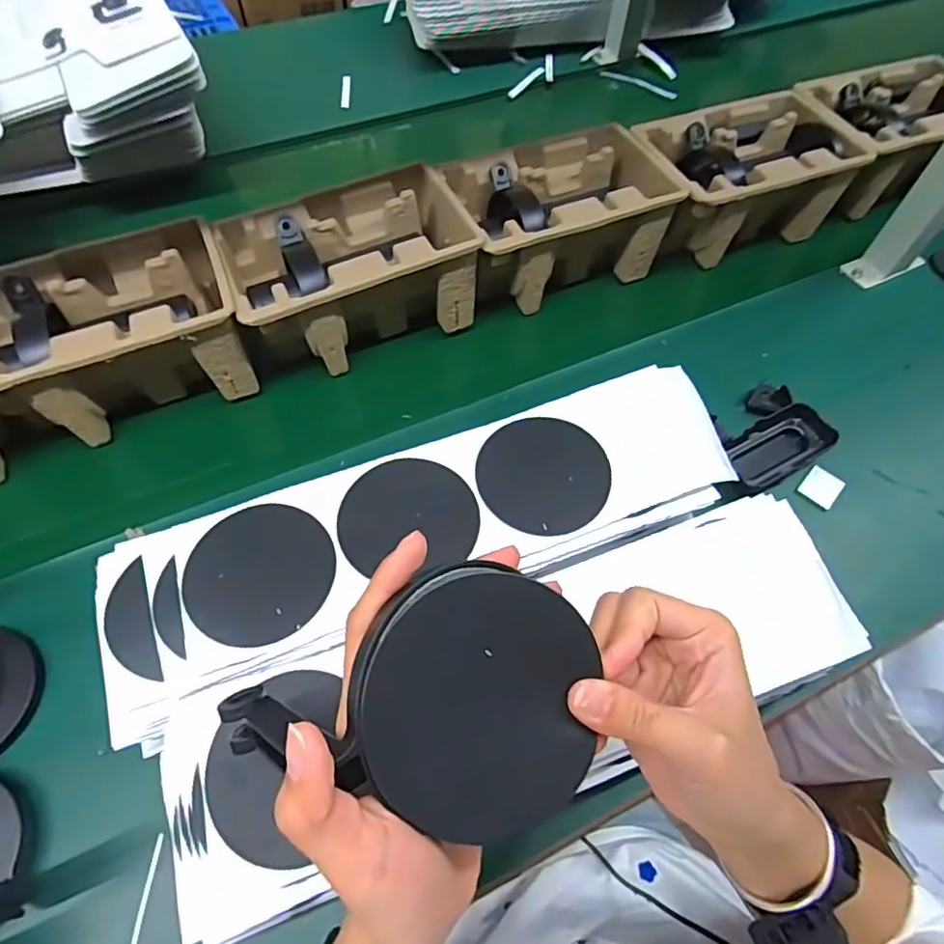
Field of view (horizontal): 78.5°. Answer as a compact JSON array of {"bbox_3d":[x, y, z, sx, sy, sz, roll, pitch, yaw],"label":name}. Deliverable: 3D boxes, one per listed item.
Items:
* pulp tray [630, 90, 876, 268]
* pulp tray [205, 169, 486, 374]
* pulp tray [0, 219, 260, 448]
[{"bbox_3d":[0.299,-0.327,0.659,0.225,0.106,0.150,-19,57,-13],"label":"pulp tray"},{"bbox_3d":[-0.116,-0.188,0.564,0.222,0.106,0.142,-21,57,-15],"label":"pulp tray"},{"bbox_3d":[-0.326,-0.112,0.515,0.230,0.112,0.140,-21,57,-15],"label":"pulp tray"}]

